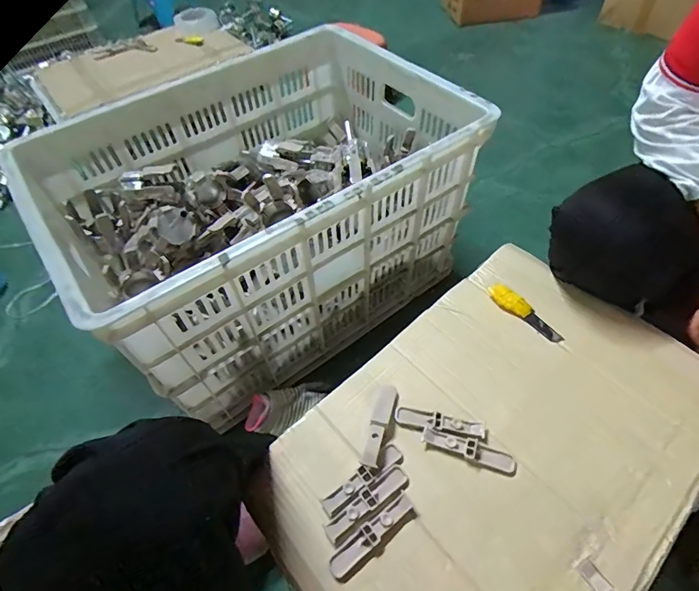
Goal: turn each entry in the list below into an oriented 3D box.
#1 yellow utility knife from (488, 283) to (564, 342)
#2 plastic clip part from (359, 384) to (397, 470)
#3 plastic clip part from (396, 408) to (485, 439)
[{"bbox_3d":[0.239,0.022,0.551,0.108,0.022,0.029,34,63,25],"label":"yellow utility knife"},{"bbox_3d":[0.034,0.146,0.459,0.021,0.017,0.094,13,56,13],"label":"plastic clip part"},{"bbox_3d":[0.104,0.145,0.466,0.099,0.009,0.019,8,55,10],"label":"plastic clip part"}]

